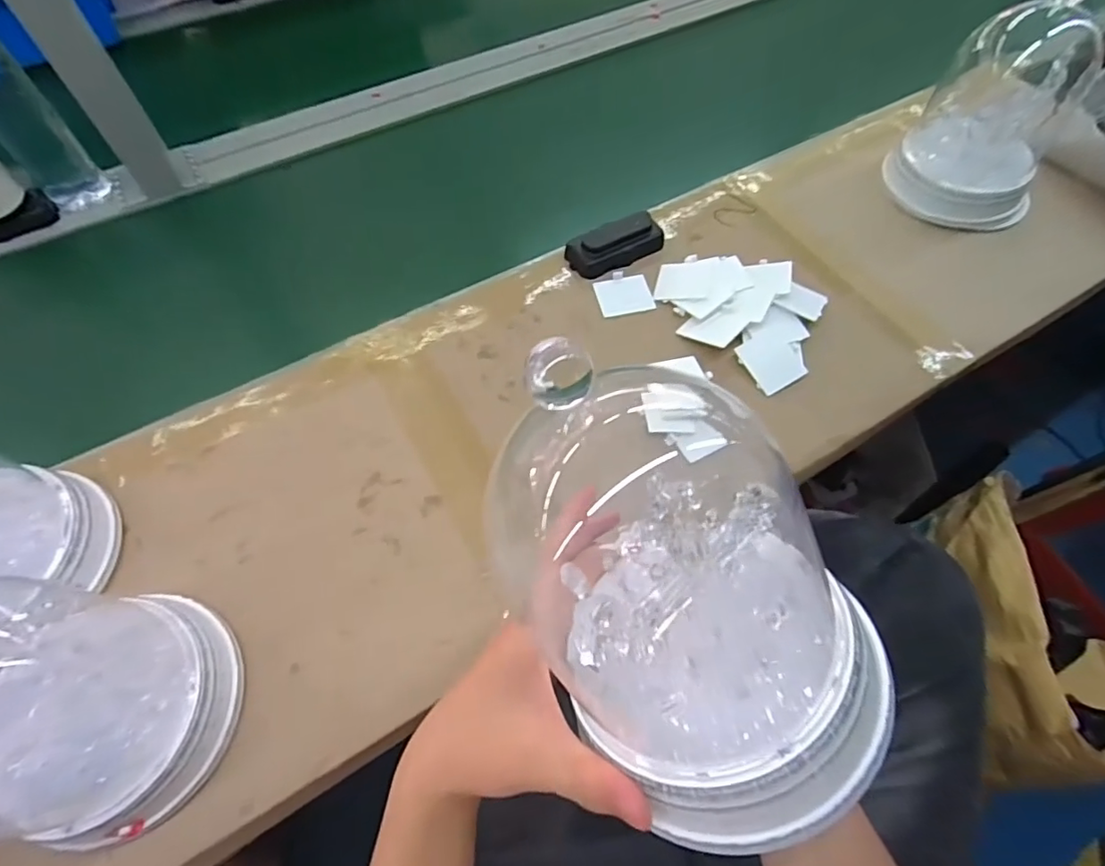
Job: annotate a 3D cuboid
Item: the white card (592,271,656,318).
[{"bbox_3d":[0.075,-0.148,0.589,0.056,0.004,0.053,-10,63,-6],"label":"white card"}]

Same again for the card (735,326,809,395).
[{"bbox_3d":[0.214,-0.071,0.538,0.058,0.004,0.056,-28,73,-8],"label":"card"}]

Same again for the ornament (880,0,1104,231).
[{"bbox_3d":[0.488,-0.347,0.591,0.158,0.197,0.130,41,69,19],"label":"ornament"}]

